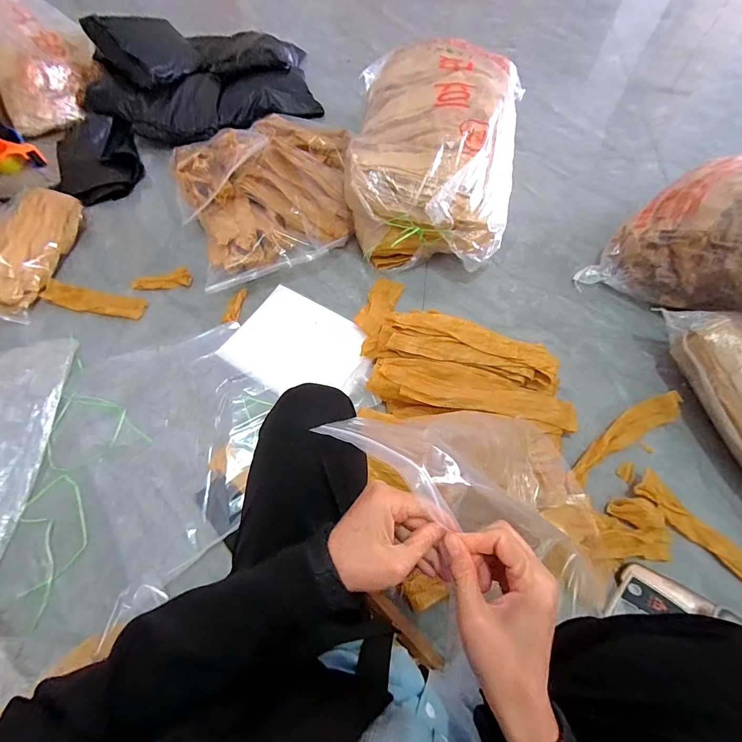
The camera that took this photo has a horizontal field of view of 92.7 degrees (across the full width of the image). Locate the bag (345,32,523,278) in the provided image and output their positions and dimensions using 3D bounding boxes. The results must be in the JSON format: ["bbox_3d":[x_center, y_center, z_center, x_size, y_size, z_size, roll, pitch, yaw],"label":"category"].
[{"bbox_3d":[0.213,-0.667,1.048,0.431,0.278,0.754,13,64,7],"label":"bag"}]

